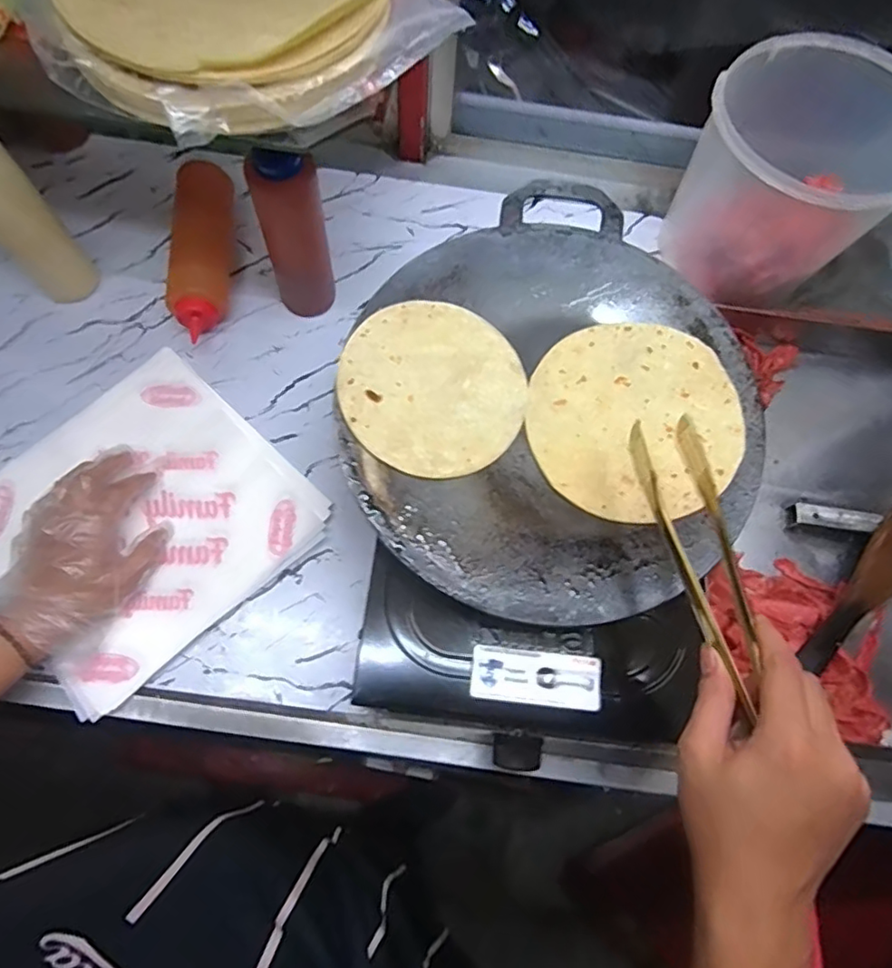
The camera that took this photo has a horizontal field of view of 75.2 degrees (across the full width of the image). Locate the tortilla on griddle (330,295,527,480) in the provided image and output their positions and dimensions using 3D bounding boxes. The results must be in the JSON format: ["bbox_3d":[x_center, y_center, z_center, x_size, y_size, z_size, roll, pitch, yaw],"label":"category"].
[{"bbox_3d":[-0.009,-0.078,0.467,0.145,0.005,0.147,35,70,-1],"label":"tortilla on griddle"}]

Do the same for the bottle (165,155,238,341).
[{"bbox_3d":[-0.265,-0.250,0.627,0.062,0.053,0.209,0,70,-4],"label":"bottle"}]

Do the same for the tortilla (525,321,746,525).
[{"bbox_3d":[0.152,-0.054,0.472,0.164,0.007,0.168,-1,72,3],"label":"tortilla"}]

